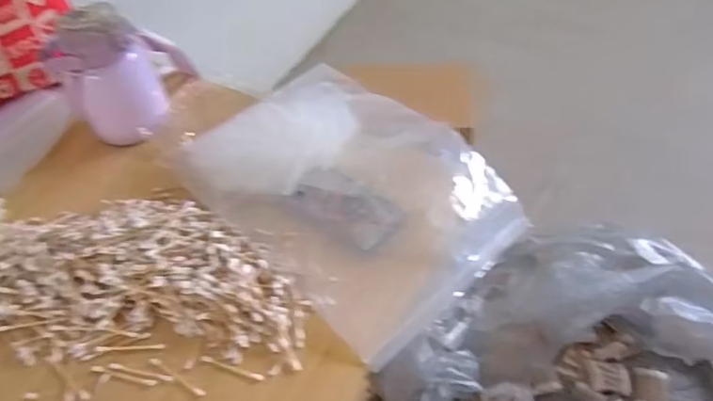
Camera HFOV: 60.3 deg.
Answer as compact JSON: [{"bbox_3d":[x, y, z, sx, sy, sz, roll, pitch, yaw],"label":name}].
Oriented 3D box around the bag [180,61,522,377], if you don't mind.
[{"bbox_3d":[-0.013,-0.025,0.750,0.287,0.058,0.382,-39,55,-23],"label":"bag"}]

